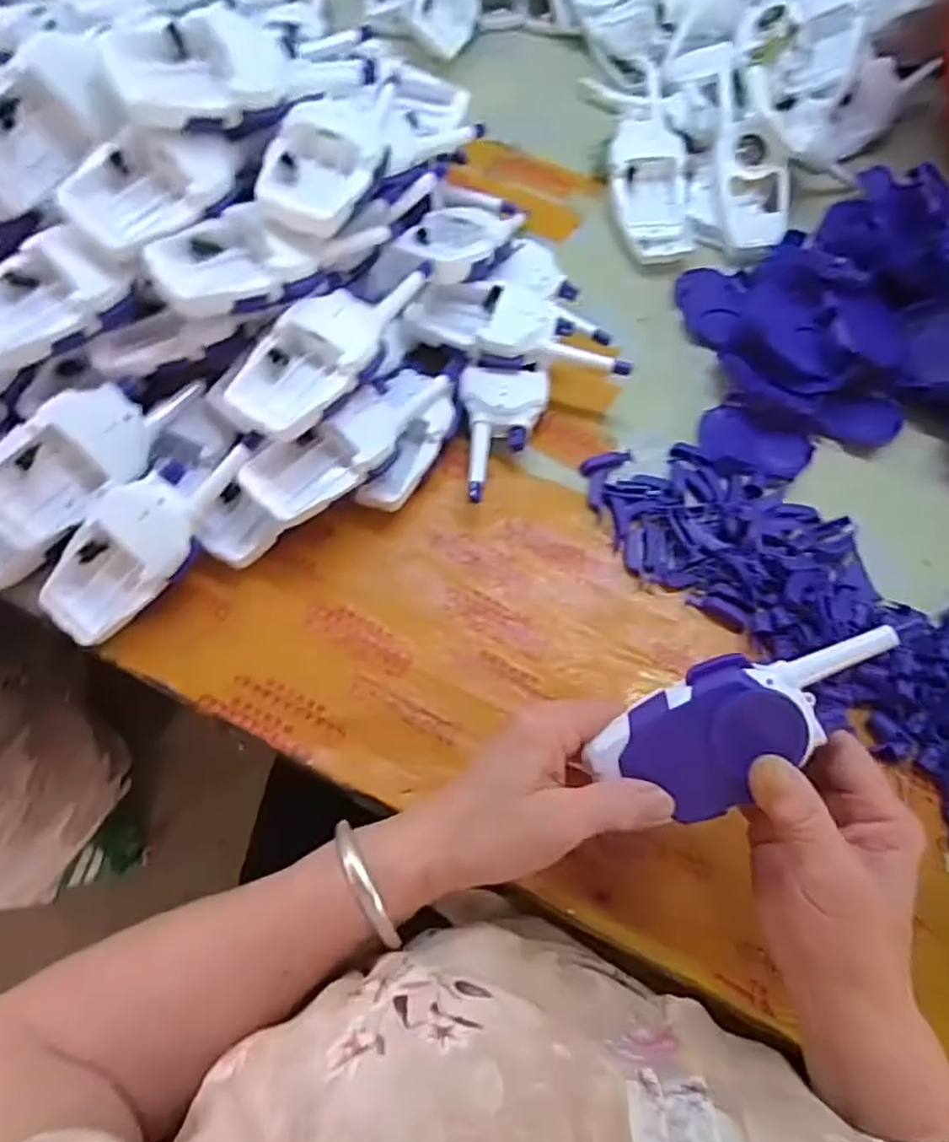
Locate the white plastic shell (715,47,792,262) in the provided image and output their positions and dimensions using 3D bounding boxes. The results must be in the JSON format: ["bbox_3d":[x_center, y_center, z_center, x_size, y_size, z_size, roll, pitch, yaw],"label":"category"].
[{"bbox_3d":[0.235,-0.364,0.565,0.061,0.052,0.187,-7,88,-6],"label":"white plastic shell"}]

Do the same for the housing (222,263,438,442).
[{"bbox_3d":[-0.091,-0.154,0.425,0.063,0.030,0.162,32,70,10],"label":"housing"}]

